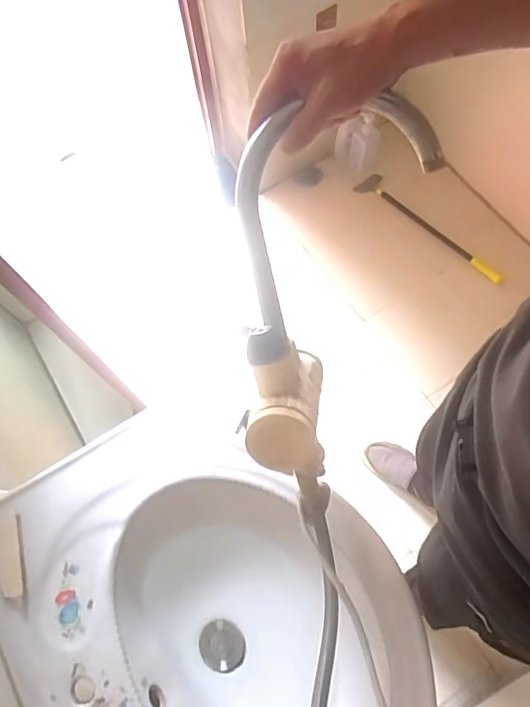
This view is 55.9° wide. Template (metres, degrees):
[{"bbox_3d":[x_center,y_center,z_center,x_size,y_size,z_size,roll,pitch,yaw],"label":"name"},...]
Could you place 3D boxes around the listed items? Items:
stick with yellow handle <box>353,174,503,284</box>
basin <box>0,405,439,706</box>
[{"bbox_3d":[0.557,-0.429,1.691,0.585,0.040,0.095,39,75,16],"label":"stick with yellow handle"},{"bbox_3d":[-0.041,0.369,0.631,0.419,0.160,0.602,-31,70,-9],"label":"basin"}]

